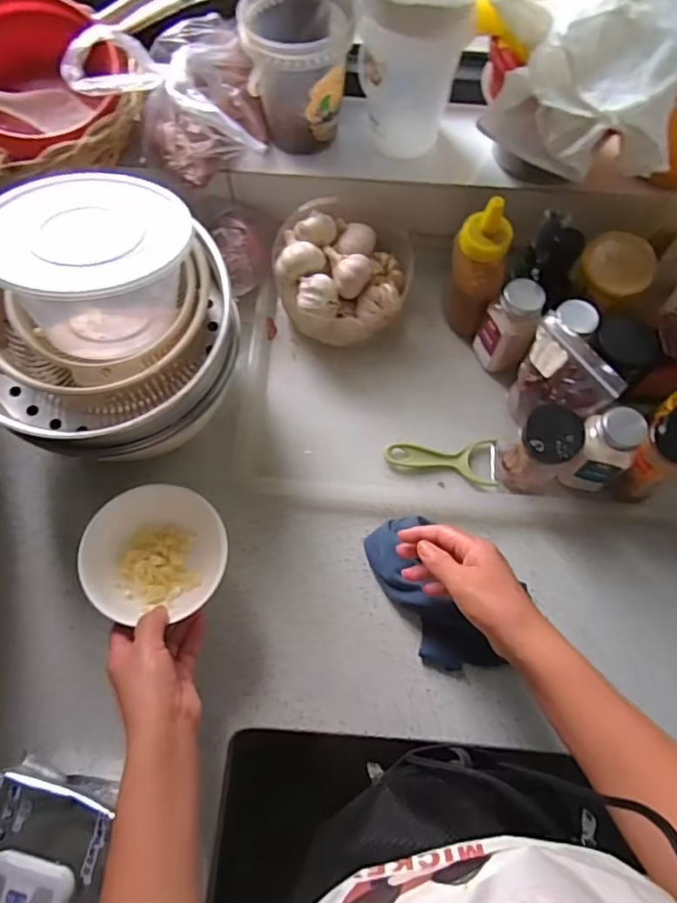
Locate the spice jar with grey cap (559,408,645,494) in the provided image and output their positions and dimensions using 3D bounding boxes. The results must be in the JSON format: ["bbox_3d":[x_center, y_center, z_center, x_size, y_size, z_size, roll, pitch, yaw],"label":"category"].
[{"bbox_3d":[0.275,0.000,0.592,0.052,0.112,0.052,0,68,1],"label":"spice jar with grey cap"}]

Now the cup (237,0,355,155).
[{"bbox_3d":[-0.046,-0.429,0.643,0.114,0.134,0.120,-15,70,-6],"label":"cup"}]

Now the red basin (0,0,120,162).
[{"bbox_3d":[-0.325,-0.405,0.605,0.163,0.083,0.163,0,69,-1],"label":"red basin"}]

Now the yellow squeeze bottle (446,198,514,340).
[{"bbox_3d":[0.154,-0.198,0.636,0.063,0.168,0.056,15,69,6],"label":"yellow squeeze bottle"}]

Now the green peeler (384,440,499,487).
[{"bbox_3d":[0.118,0.014,0.643,0.126,0.010,0.053,-1,68,0],"label":"green peeler"}]

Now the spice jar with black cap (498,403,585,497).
[{"bbox_3d":[0.214,0.001,0.596,0.061,0.112,0.057,0,68,1],"label":"spice jar with black cap"}]

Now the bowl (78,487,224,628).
[{"bbox_3d":[-0.166,0.095,0.527,0.121,0.059,0.115,0,68,1],"label":"bowl"}]

